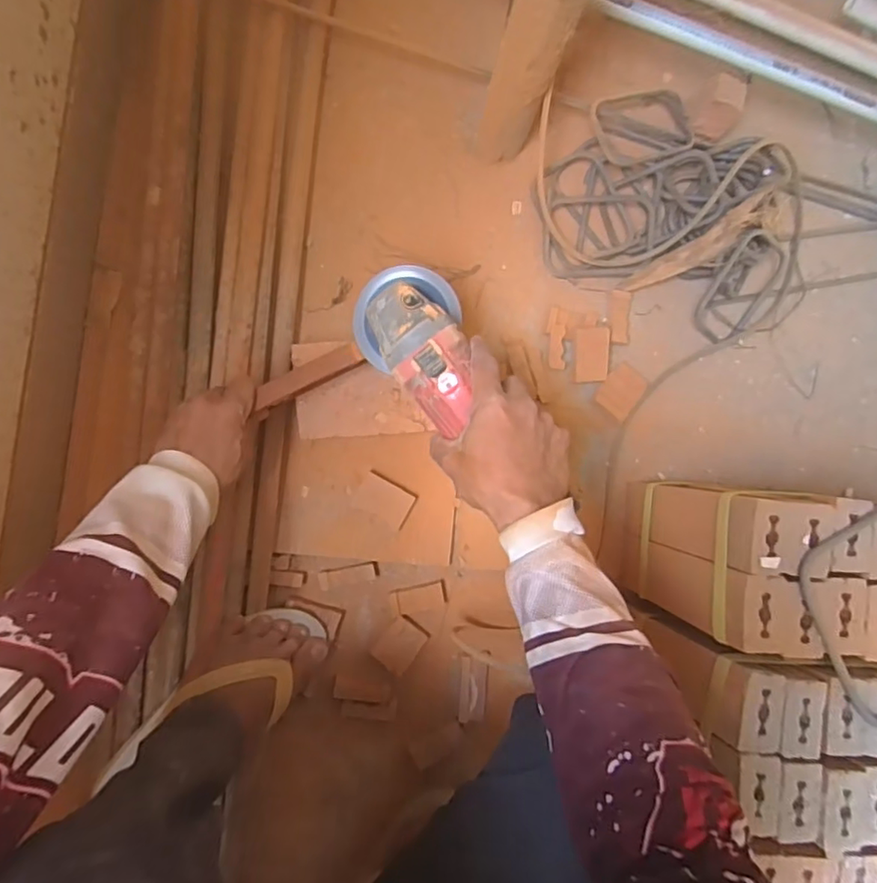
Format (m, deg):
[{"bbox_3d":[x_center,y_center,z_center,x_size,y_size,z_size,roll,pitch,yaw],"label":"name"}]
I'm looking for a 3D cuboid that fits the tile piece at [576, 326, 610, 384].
[{"bbox_3d":[0.183,-0.103,0.670,0.038,0.006,0.064,2,94,7],"label":"tile piece"}]

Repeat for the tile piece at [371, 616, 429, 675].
[{"bbox_3d":[-0.043,0.232,0.642,0.043,0.011,0.054,39,81,-4],"label":"tile piece"}]

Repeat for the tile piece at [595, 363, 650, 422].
[{"bbox_3d":[0.225,-0.062,0.692,0.048,0.007,0.062,40,81,-4],"label":"tile piece"}]

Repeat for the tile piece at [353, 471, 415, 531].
[{"bbox_3d":[-0.061,0.067,0.638,0.059,0.011,0.043,27,82,-6],"label":"tile piece"}]

